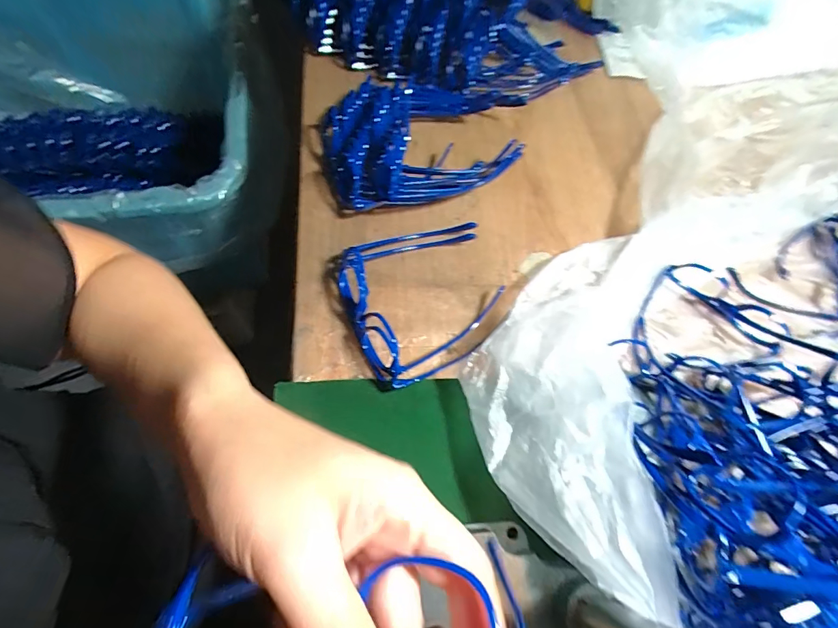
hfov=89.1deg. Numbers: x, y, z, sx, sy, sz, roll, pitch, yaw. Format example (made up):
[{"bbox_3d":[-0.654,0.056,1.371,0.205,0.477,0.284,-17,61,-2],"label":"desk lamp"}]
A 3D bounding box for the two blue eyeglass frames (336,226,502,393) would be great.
[{"bbox_3d":[0.007,-0.018,0.376,0.139,0.043,0.136,-18,71,-13],"label":"two blue eyeglass frames"}]

